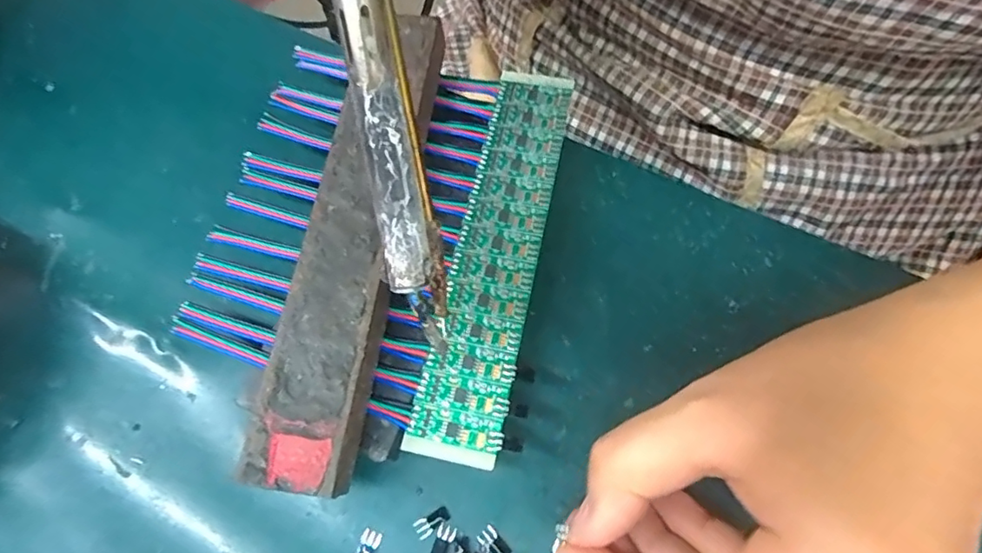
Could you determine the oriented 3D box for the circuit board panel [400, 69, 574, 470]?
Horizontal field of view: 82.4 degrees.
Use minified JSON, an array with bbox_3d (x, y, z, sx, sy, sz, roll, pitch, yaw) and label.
[{"bbox_3d":[0.004,-0.013,0.219,0.031,0.004,0.162,11,70,9],"label":"circuit board panel"}]

